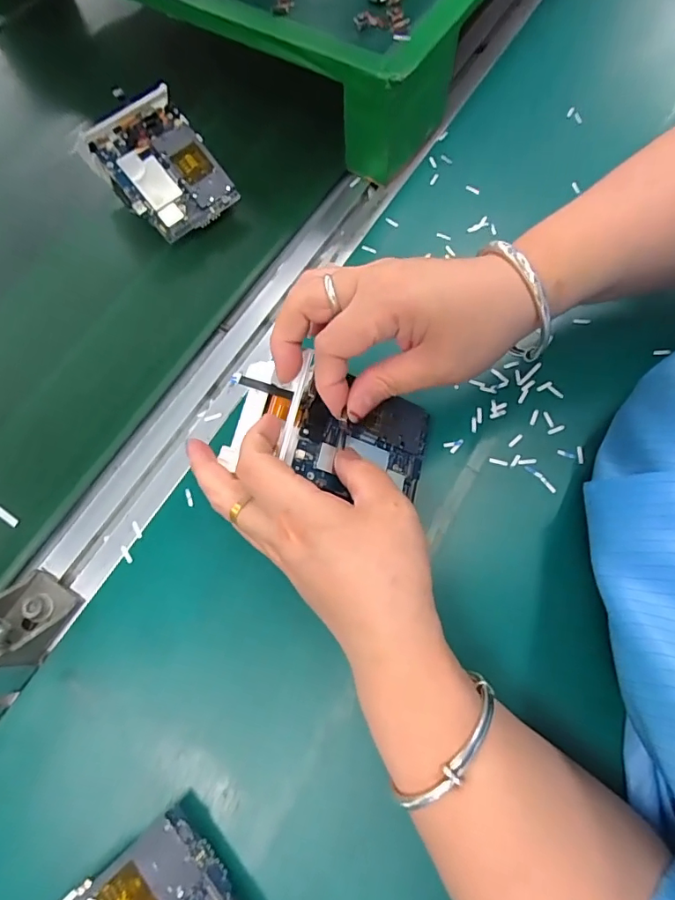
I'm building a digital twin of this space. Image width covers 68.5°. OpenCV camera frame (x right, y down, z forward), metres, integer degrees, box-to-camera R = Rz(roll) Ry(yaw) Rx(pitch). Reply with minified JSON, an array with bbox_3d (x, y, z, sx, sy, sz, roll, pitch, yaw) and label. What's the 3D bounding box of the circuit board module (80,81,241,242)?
[{"bbox_3d":[-0.131,-0.211,0.369,0.073,0.015,0.098,-37,99,-11],"label":"circuit board module"}]

